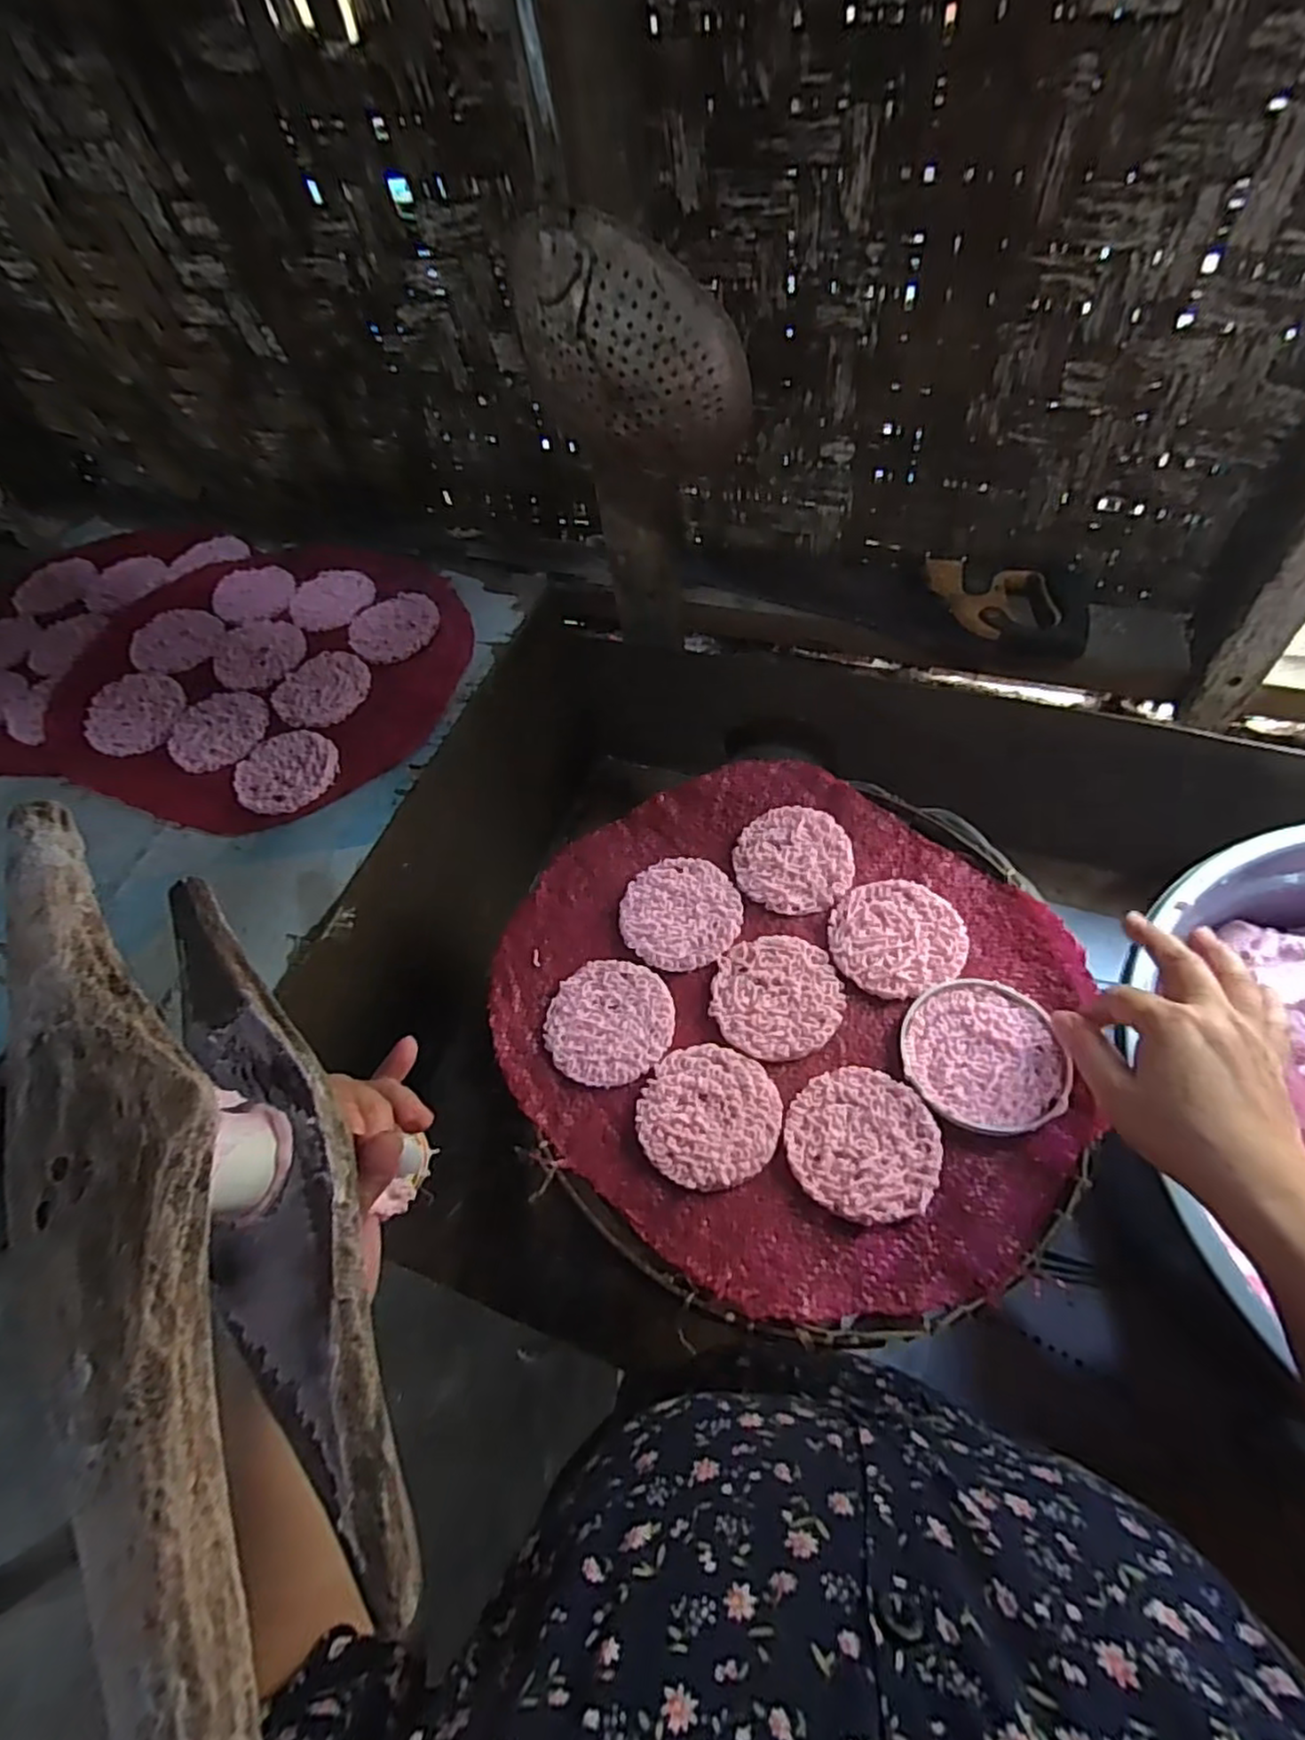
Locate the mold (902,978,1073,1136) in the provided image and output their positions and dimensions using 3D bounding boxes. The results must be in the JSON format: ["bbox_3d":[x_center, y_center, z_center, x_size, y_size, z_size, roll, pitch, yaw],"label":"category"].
[{"bbox_3d":[0.187,0.104,0.400,0.084,0.016,0.089,1,59,4],"label":"mold"}]

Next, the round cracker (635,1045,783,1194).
[{"bbox_3d":[0.032,0.140,0.403,0.078,0.004,0.078,-3,58,5],"label":"round cracker"}]

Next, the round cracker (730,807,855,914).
[{"bbox_3d":[0.097,-0.008,0.483,0.078,0.012,0.077,-3,58,5],"label":"round cracker"}]

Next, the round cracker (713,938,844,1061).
[{"bbox_3d":[0.077,0.078,0.436,0.078,0.004,0.077,-3,58,5],"label":"round cracker"}]

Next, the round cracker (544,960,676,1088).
[{"bbox_3d":[-0.026,0.094,0.437,0.075,0.004,0.077,-3,58,5],"label":"round cracker"}]

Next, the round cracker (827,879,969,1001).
[{"bbox_3d":[0.155,0.042,0.444,0.080,0.006,0.077,-3,58,5],"label":"round cracker"}]

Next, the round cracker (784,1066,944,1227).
[{"bbox_3d":[0.115,0.149,0.385,0.080,0.009,0.077,-3,58,5],"label":"round cracker"}]

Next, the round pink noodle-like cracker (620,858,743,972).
[{"bbox_3d":[0.019,0.029,0.472,0.078,0.007,0.078,-3,58,5],"label":"round pink noodle-like cracker"}]

